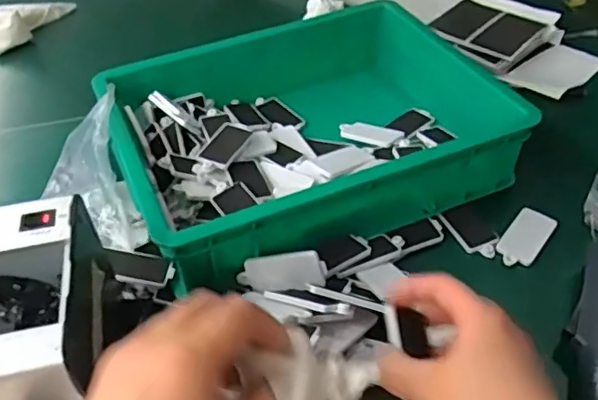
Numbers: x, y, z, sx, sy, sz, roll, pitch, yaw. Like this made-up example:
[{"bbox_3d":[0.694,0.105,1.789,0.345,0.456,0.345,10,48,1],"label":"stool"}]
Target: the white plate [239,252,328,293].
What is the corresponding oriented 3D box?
[{"bbox_3d":[-0.014,0.057,0.466,0.072,0.029,0.008,-8,11,24],"label":"white plate"}]

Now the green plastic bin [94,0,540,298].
[{"bbox_3d":[0.005,-0.070,0.574,0.332,0.080,0.269,-22,48,-17],"label":"green plastic bin"}]

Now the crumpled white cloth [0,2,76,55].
[{"bbox_3d":[-0.367,-0.239,0.789,0.047,0.037,0.152,28,52,25],"label":"crumpled white cloth"}]

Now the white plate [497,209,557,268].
[{"bbox_3d":[0.198,0.031,0.517,0.033,0.004,0.069,29,54,28],"label":"white plate"}]

